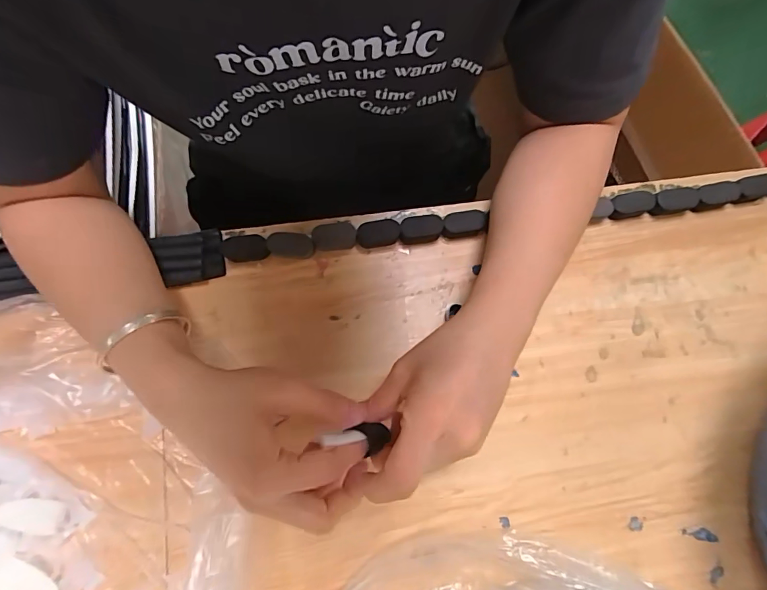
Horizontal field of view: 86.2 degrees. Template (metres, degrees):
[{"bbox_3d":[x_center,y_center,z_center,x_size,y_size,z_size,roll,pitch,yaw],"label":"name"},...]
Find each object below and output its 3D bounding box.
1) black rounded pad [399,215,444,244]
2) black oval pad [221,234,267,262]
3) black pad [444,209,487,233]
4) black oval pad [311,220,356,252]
[{"bbox_3d":[0.032,-0.057,0.356,0.036,0.022,0.017,-7,79,-2],"label":"black rounded pad"},{"bbox_3d":[-0.120,-0.040,0.353,0.038,0.007,0.022,-6,79,-1],"label":"black oval pad"},{"bbox_3d":[0.069,-0.061,0.357,0.035,0.021,0.019,-8,79,-2],"label":"black pad"},{"bbox_3d":[-0.042,-0.048,0.353,0.037,0.017,0.022,-9,79,-2],"label":"black oval pad"}]

